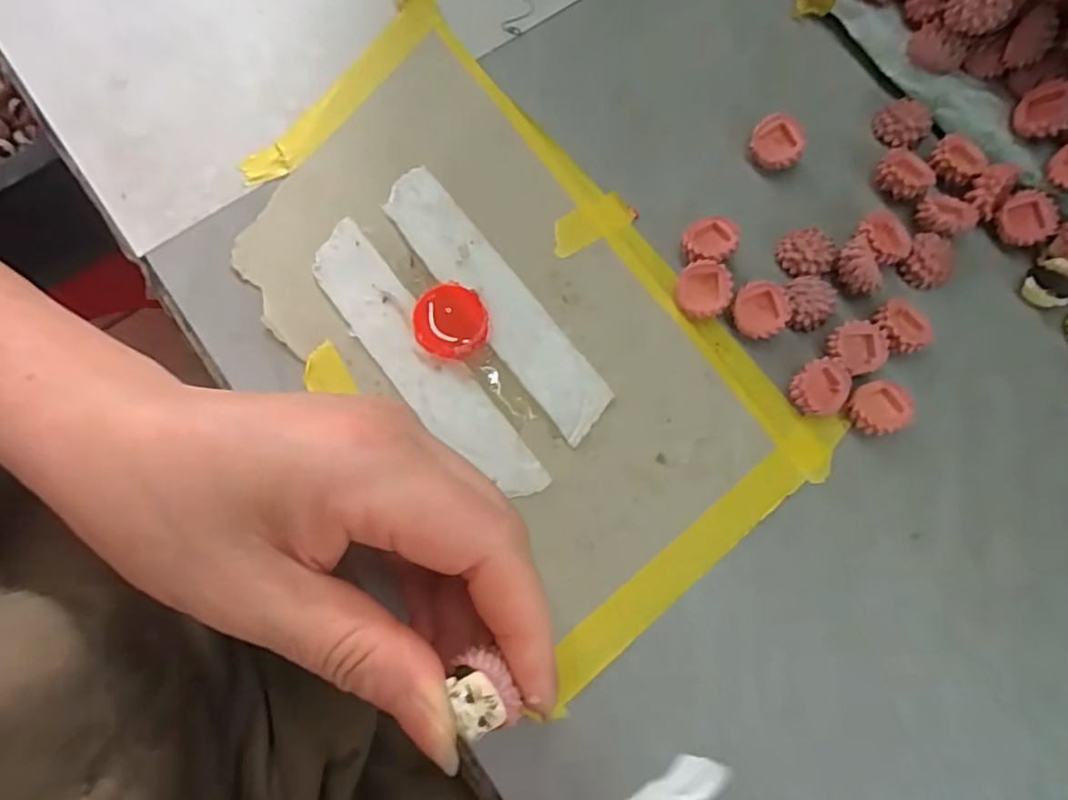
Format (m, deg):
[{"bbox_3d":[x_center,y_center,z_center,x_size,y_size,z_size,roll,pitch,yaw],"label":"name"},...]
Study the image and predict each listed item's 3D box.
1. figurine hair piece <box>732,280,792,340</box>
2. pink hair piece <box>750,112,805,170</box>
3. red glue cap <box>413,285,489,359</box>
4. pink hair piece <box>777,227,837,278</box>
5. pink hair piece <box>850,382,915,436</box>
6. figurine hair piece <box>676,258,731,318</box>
[{"bbox_3d":[0.082,-0.032,0.214,0.019,0.012,0.019,0,76,-1],"label":"figurine hair piece"},{"bbox_3d":[0.094,-0.099,0.231,0.019,0.011,0.019,0,76,-1],"label":"pink hair piece"},{"bbox_3d":[-0.029,-0.028,0.210,0.025,0.005,0.025,0,76,-1],"label":"red glue cap"},{"bbox_3d":[0.101,-0.054,0.220,0.015,0.010,0.019,-39,80,-9],"label":"pink hair piece"},{"bbox_3d":[0.120,0.003,0.207,0.022,0.011,0.018,-22,80,-6],"label":"pink hair piece"},{"bbox_3d":[0.061,-0.039,0.214,0.018,0.012,0.018,-1,76,-1],"label":"figurine hair piece"}]

